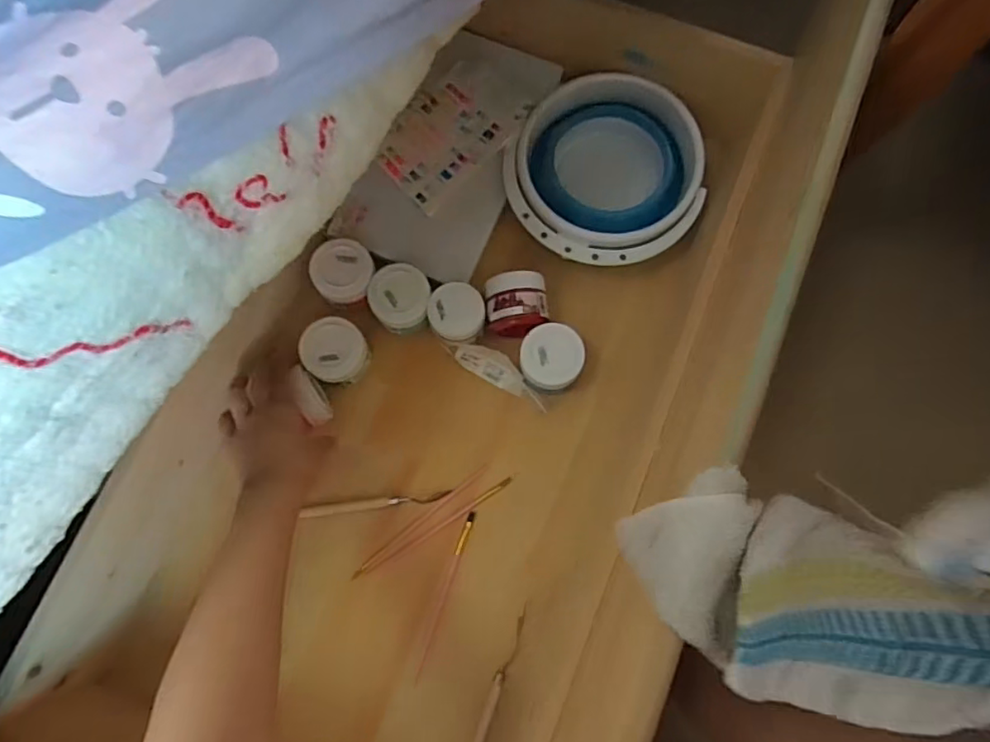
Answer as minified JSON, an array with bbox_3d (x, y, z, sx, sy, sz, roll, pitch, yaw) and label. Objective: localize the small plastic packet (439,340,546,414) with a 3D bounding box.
[{"bbox_3d":[0.002,-0.001,0.616,0.119,0.010,0.033,27,101,6],"label":"small plastic packet"}]

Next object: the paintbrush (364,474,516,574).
[{"bbox_3d":[-0.054,0.154,0.594,0.174,0.004,0.007,-32,79,-6],"label":"paintbrush"}]

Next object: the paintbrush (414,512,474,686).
[{"bbox_3d":[-0.050,0.219,0.578,0.009,0.007,0.163,19,79,5],"label":"paintbrush"}]

